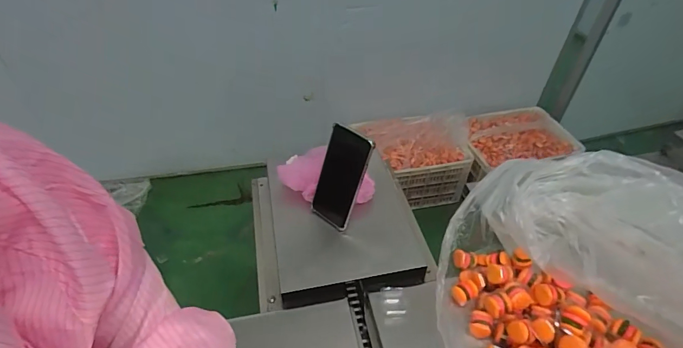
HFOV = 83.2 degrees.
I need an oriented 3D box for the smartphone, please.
[{"bbox_3d":[-0.003,0.009,0.621,0.080,0.172,0.013,33,35,24],"label":"smartphone"}]

